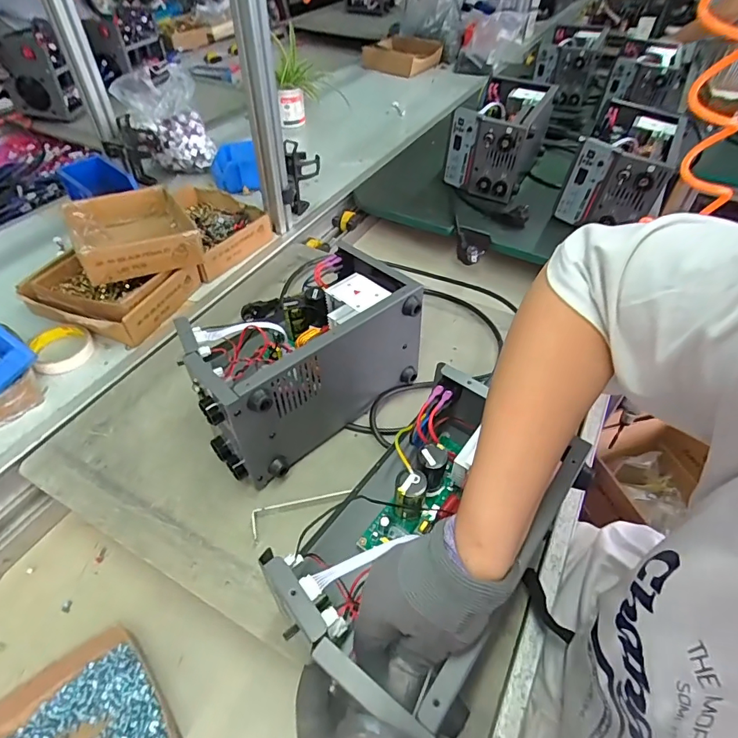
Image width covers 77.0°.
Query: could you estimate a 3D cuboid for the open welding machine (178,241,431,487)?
[{"bbox_3d":[-0.086,-0.011,0.590,0.269,0.166,0.159,-32,55,-27],"label":"open welding machine"}]

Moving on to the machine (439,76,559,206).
[{"bbox_3d":[0.317,-0.550,1.090,0.166,0.165,0.347,22,50,18],"label":"machine"}]

